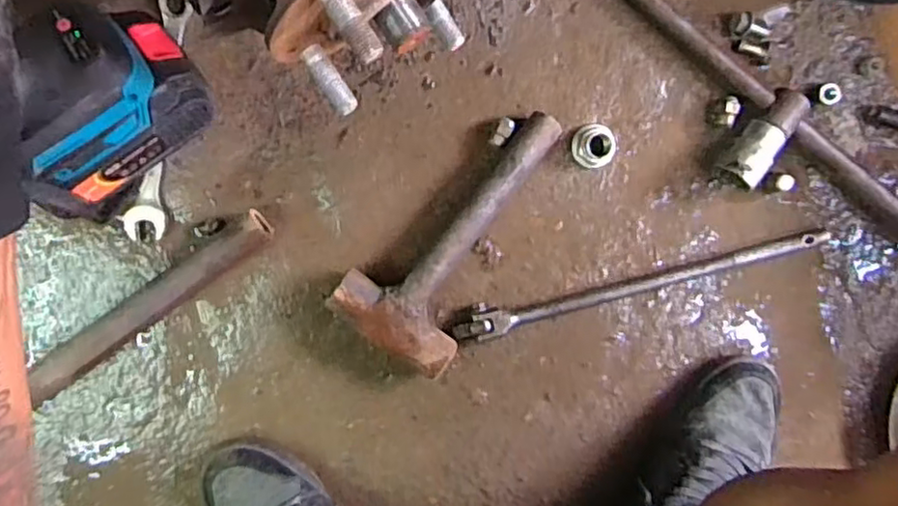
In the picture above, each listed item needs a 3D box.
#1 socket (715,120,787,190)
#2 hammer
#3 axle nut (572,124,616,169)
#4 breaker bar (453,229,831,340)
[{"bbox_3d":[0.283,-0.092,0.620,0.033,0.043,0.063,32,95,-6],"label":"socket"},{"bbox_3d":[0.017,-0.017,0.611,0.123,0.049,0.260,39,94,-6],"label":"hammer"},{"bbox_3d":[0.138,-0.102,0.625,0.039,0.021,0.041,0,97,-2],"label":"axle nut"},{"bbox_3d":[0.191,0.032,0.640,0.371,0.020,0.032,-12,97,-1],"label":"breaker bar"}]

